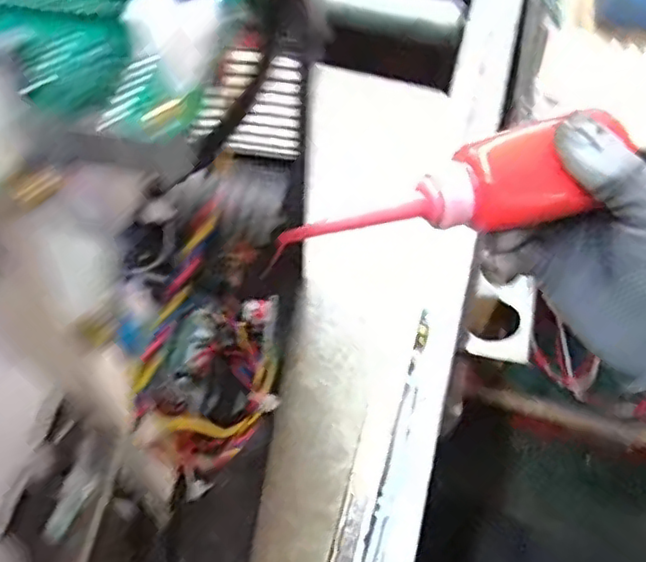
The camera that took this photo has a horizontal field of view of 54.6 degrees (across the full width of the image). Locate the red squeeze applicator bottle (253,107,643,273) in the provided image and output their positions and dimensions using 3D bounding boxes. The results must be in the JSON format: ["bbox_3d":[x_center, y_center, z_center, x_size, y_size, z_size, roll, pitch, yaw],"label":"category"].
[{"bbox_3d":[0.057,-0.039,0.280,0.158,0.038,0.032,-16,58,-6],"label":"red squeeze applicator bottle"}]

